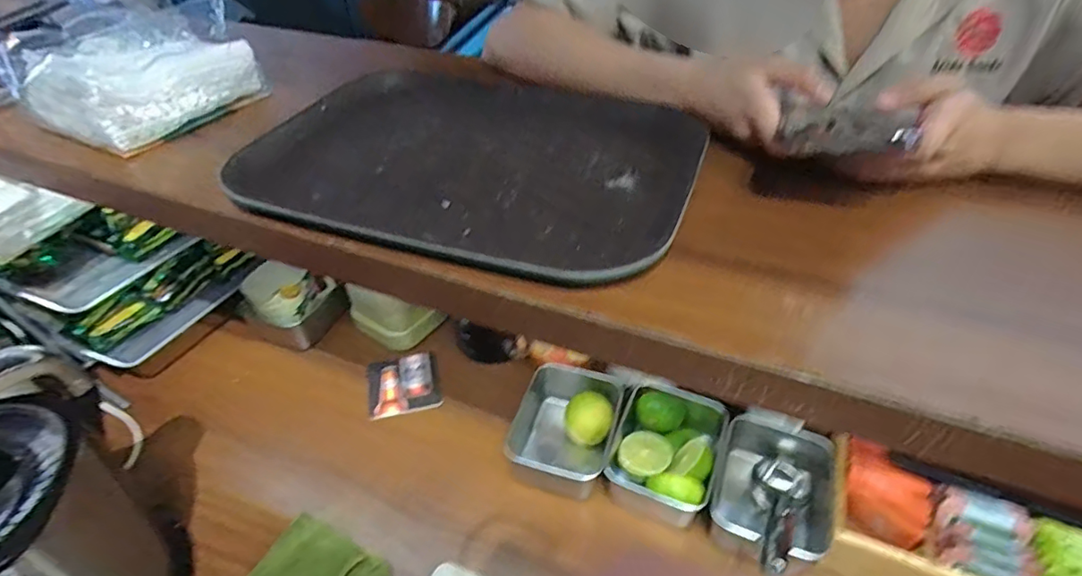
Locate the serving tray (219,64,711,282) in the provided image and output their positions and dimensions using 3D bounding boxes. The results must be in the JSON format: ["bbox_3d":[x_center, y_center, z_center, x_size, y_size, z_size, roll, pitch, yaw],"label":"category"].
[{"bbox_3d":[-0.058,-0.115,0.446,0.354,0.021,0.249,16,49,19],"label":"serving tray"}]

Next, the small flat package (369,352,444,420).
[{"bbox_3d":[-0.175,0.119,0.705,0.086,0.007,0.090,-10,42,-10],"label":"small flat package"}]

